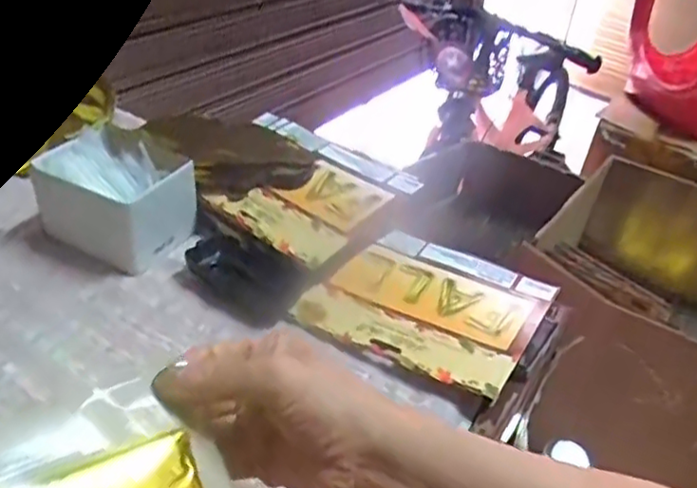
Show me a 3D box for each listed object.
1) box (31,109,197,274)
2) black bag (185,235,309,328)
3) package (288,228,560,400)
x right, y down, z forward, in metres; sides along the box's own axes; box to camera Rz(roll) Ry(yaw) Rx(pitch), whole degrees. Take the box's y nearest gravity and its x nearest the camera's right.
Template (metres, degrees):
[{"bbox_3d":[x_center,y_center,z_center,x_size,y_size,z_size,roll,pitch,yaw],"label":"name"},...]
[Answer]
[{"bbox_3d":[-0.214,-0.045,0.608,0.122,0.083,0.111,24,38,23],"label":"box"},{"bbox_3d":[-0.095,0.023,0.571,0.114,0.031,0.057,27,40,27],"label":"black bag"},{"bbox_3d":[0.070,0.051,0.557,0.176,0.021,0.150,24,39,23],"label":"package"}]

